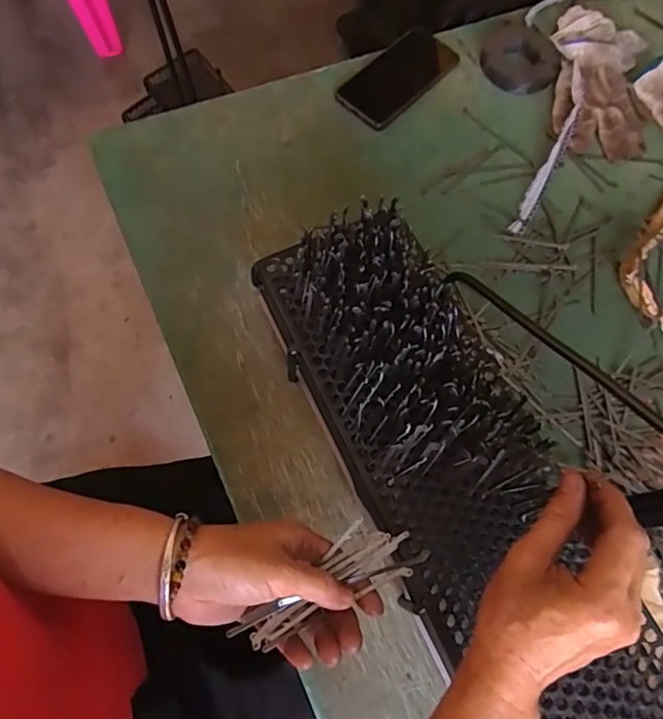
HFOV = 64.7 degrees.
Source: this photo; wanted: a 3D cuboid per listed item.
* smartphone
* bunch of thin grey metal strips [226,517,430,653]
[{"bbox_3d":[0.082,-0.350,0.646,0.076,0.014,0.159,40,72,12],"label":"smartphone"},{"bbox_3d":[-0.004,0.151,0.357,0.133,0.011,0.044,-26,73,-10],"label":"bunch of thin grey metal strips"}]

